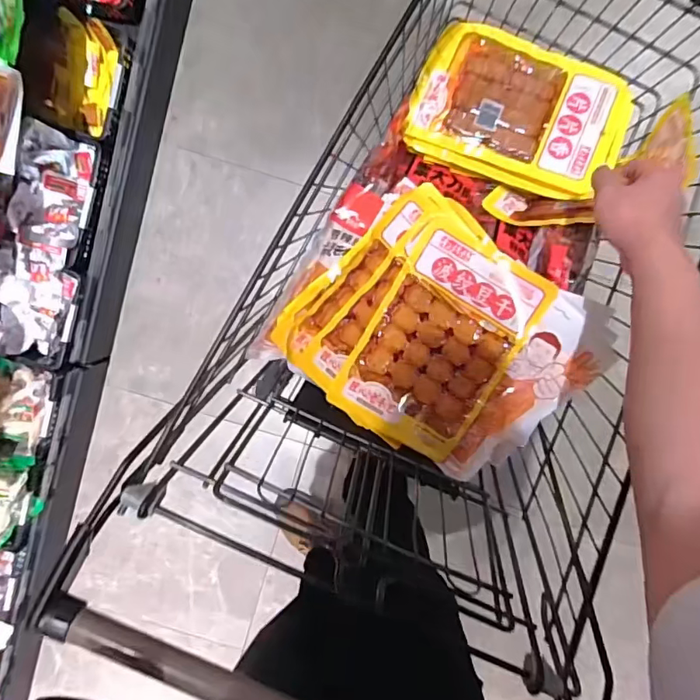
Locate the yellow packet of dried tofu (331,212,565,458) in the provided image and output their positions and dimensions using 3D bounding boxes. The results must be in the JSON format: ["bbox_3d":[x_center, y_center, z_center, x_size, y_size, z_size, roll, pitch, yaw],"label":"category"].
[{"bbox_3d":[0.107,-0.010,0.586,0.162,0.048,0.243,31,98,-3],"label":"yellow packet of dried tofu"}]

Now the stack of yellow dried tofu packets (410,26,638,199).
[{"bbox_3d":[0.219,-0.304,0.643,0.262,0.061,0.173,21,98,-1],"label":"stack of yellow dried tofu packets"}]

